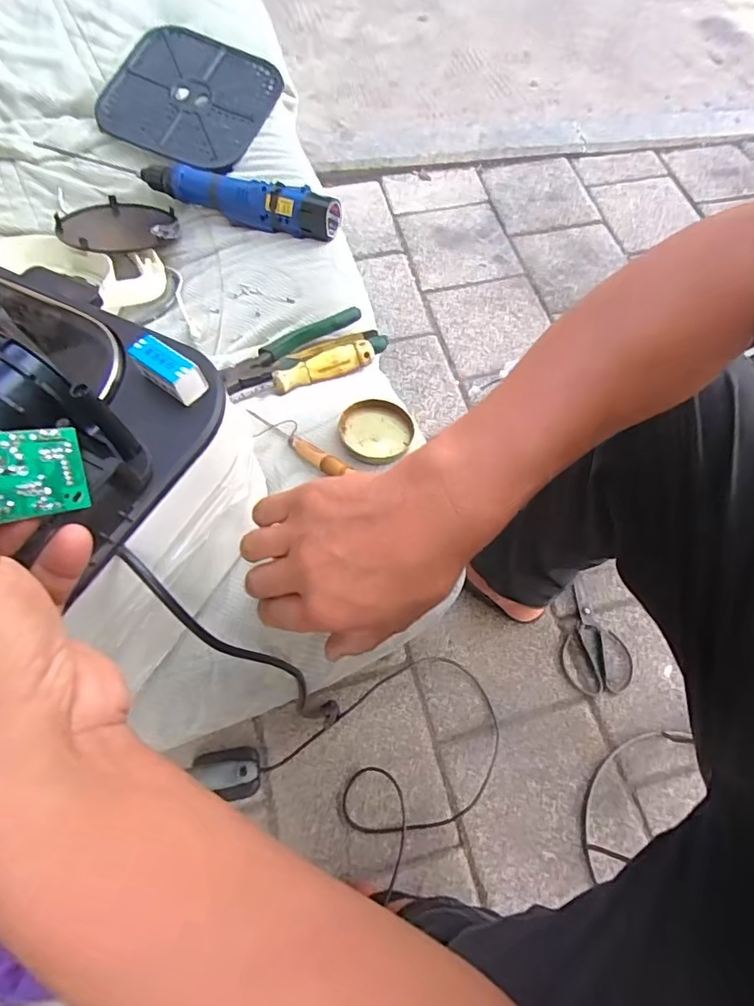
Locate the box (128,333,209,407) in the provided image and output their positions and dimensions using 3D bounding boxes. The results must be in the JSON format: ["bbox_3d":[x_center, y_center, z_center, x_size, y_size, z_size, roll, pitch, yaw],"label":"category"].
[{"bbox_3d":[-0.134,-0.085,0.334,0.050,0.022,0.021,34,69,15],"label":"box"}]

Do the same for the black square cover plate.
[{"bbox_3d":[-0.264,-0.577,0.745,0.203,0.017,0.221,23,79,0],"label":"black square cover plate"}]

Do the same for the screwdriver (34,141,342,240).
[{"bbox_3d":[-0.245,-0.420,0.681,0.420,0.047,0.049,24,67,11],"label":"screwdriver"}]

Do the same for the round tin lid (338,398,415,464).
[{"bbox_3d":[-0.001,-0.064,0.472,0.064,0.011,0.061,0,64,0],"label":"round tin lid"}]

